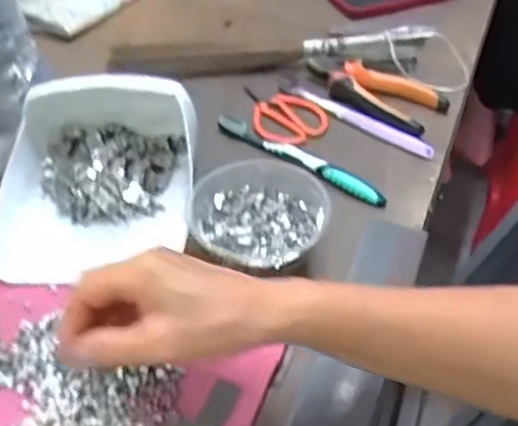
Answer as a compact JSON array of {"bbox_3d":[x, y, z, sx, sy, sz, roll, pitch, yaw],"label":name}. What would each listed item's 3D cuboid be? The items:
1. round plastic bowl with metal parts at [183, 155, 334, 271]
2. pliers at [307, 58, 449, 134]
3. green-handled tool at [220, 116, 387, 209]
[{"bbox_3d":[-0.001,0.009,0.511,0.103,0.048,0.101,0,44,0],"label":"round plastic bowl with metal parts"},{"bbox_3d":[0.114,-0.130,0.674,0.151,0.022,0.072,27,51,28],"label":"pliers"},{"bbox_3d":[0.036,-0.051,0.602,0.182,0.014,0.015,29,51,26],"label":"green-handled tool"}]

